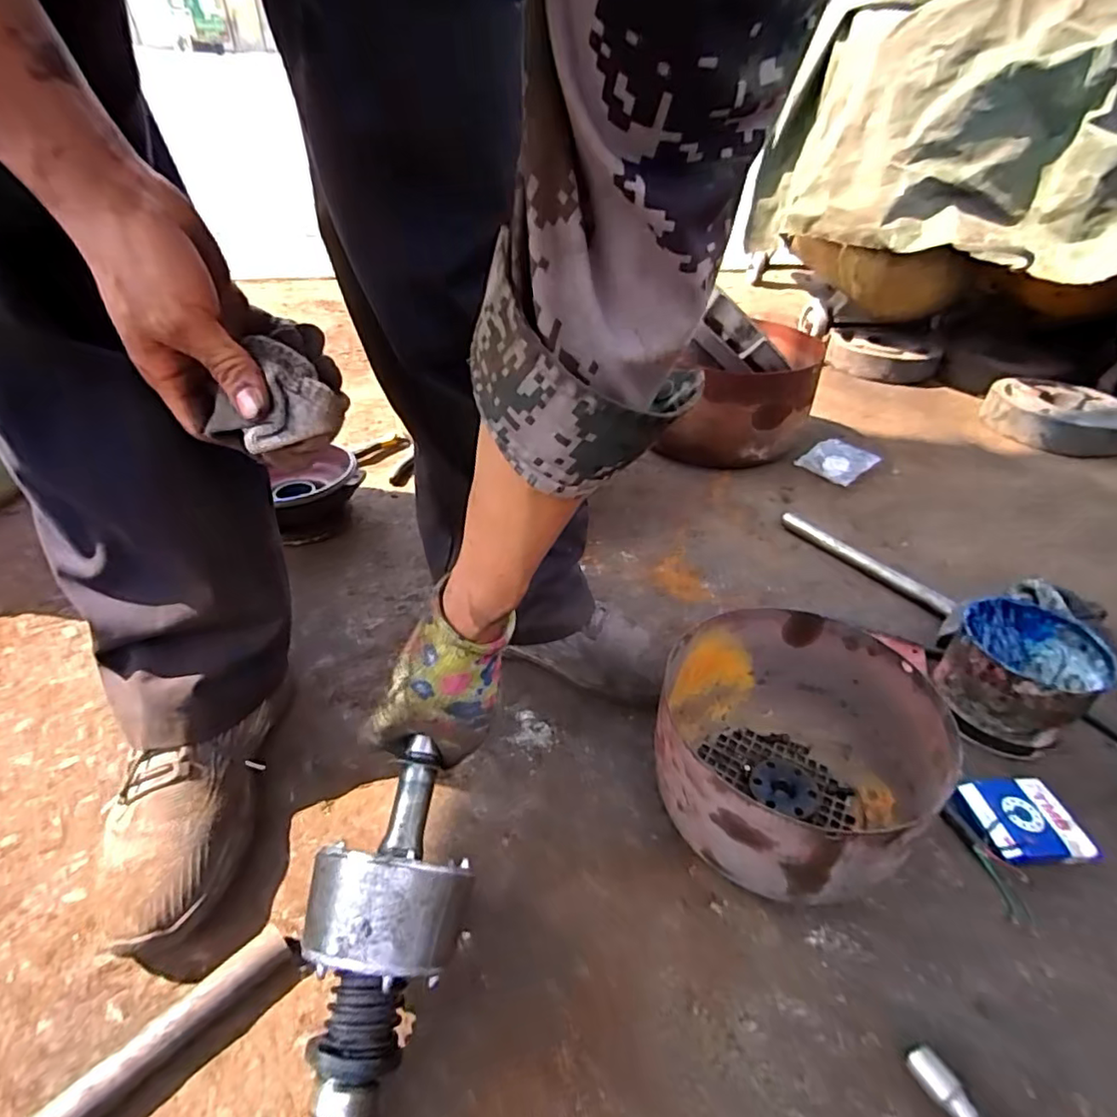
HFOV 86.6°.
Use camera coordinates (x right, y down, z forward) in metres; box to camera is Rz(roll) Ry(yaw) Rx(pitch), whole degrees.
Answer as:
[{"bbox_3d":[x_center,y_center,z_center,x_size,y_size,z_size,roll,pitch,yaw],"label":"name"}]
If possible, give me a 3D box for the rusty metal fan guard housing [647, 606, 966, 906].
[{"bbox_3d":[0.181,0.155,0.491,0.215,0.133,0.203,2,40,-2],"label":"rusty metal fan guard housing"}]

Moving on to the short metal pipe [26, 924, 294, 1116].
[{"bbox_3d":[-0.245,0.295,0.372,0.032,0.029,0.145,33,48,31],"label":"short metal pipe"}]

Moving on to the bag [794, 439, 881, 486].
[{"bbox_3d":[0.484,-0.169,1.028,0.114,0.022,0.095,-30,50,-34],"label":"bag"}]

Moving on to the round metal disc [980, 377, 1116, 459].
[{"bbox_3d":[0.988,-0.283,1.181,0.251,0.065,0.251,34,48,31],"label":"round metal disc"}]

